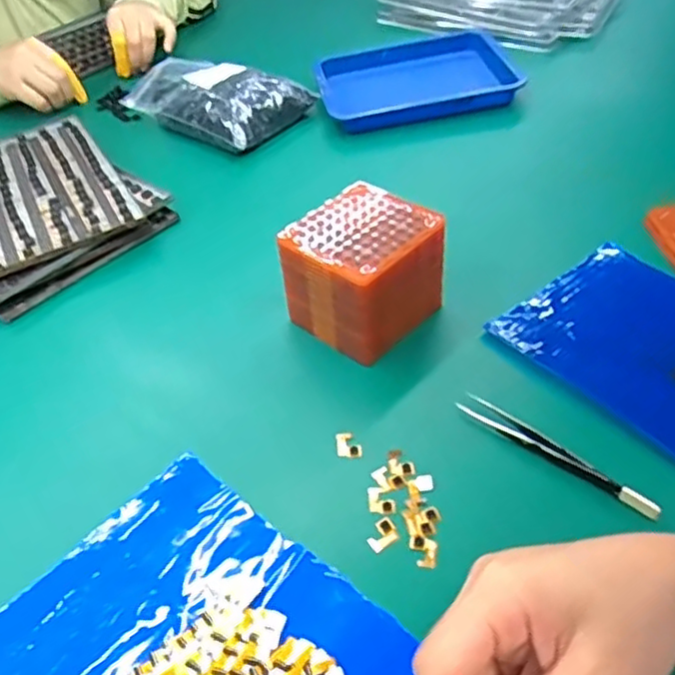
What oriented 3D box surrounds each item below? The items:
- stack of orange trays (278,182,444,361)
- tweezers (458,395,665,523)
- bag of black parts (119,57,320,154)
[{"bbox_3d":[0.020,-0.047,0.478,0.083,0.078,0.088,31,55,32],"label":"stack of orange trays"},{"bbox_3d":[0.128,0.069,0.395,0.014,0.010,0.128,-36,51,-27],"label":"tweezers"},{"bbox_3d":[-0.137,-0.272,0.741,0.188,0.057,0.119,23,52,27],"label":"bag of black parts"}]

